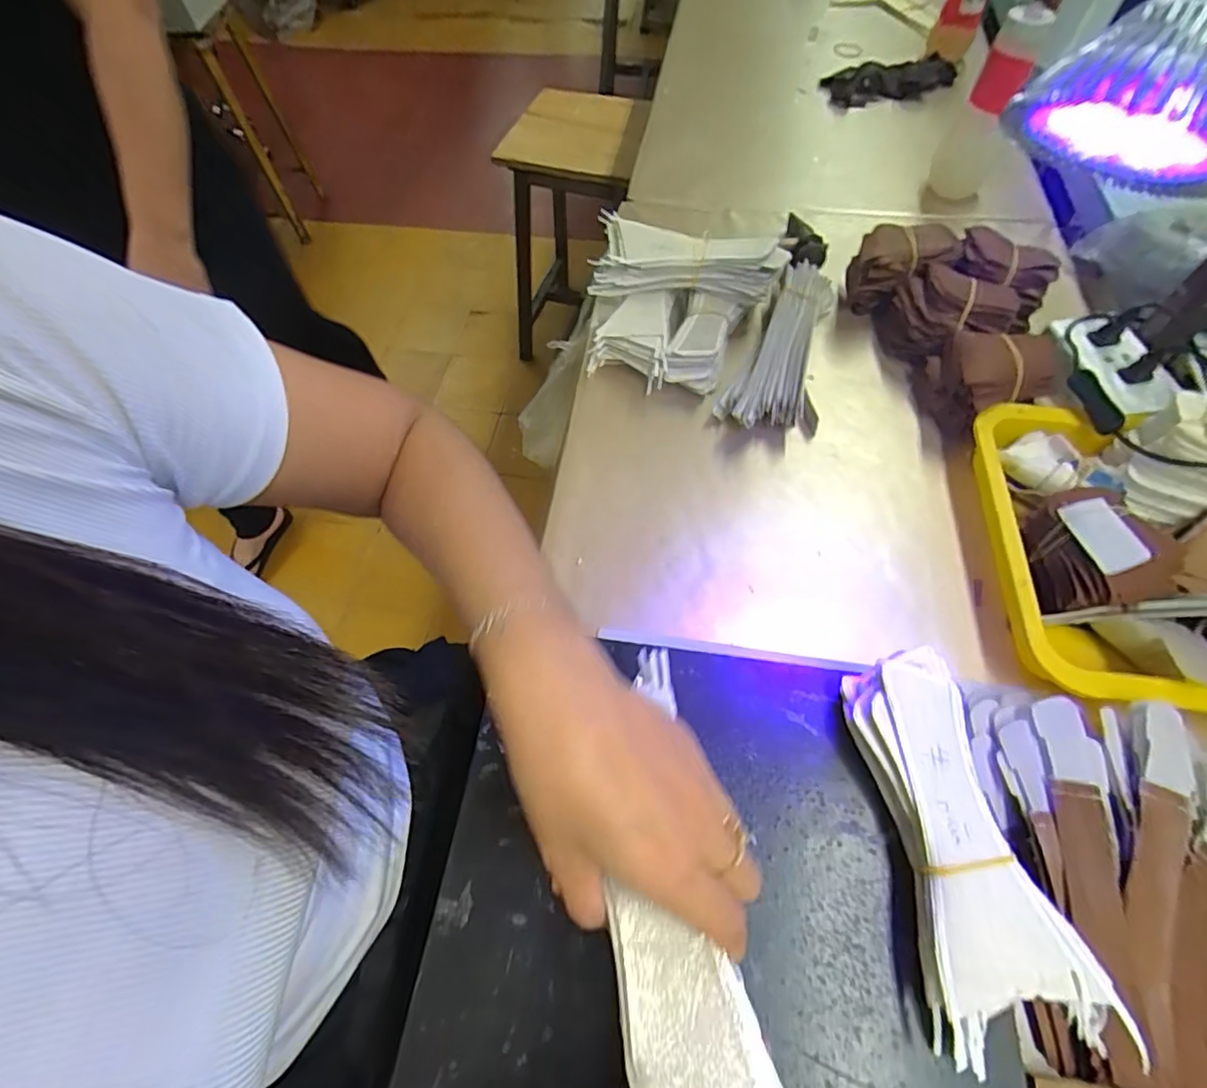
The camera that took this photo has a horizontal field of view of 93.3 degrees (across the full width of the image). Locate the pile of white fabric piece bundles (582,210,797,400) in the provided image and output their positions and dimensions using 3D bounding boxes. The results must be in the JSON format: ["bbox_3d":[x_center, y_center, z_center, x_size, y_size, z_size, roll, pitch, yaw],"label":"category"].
[{"bbox_3d":[0.072,-0.236,0.577,0.188,0.070,0.168,12,61,9],"label":"pile of white fabric piece bundles"}]

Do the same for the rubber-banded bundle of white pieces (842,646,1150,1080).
[{"bbox_3d":[0.192,0.156,0.309,0.076,0.040,0.184,-5,60,-1],"label":"rubber-banded bundle of white pieces"}]

